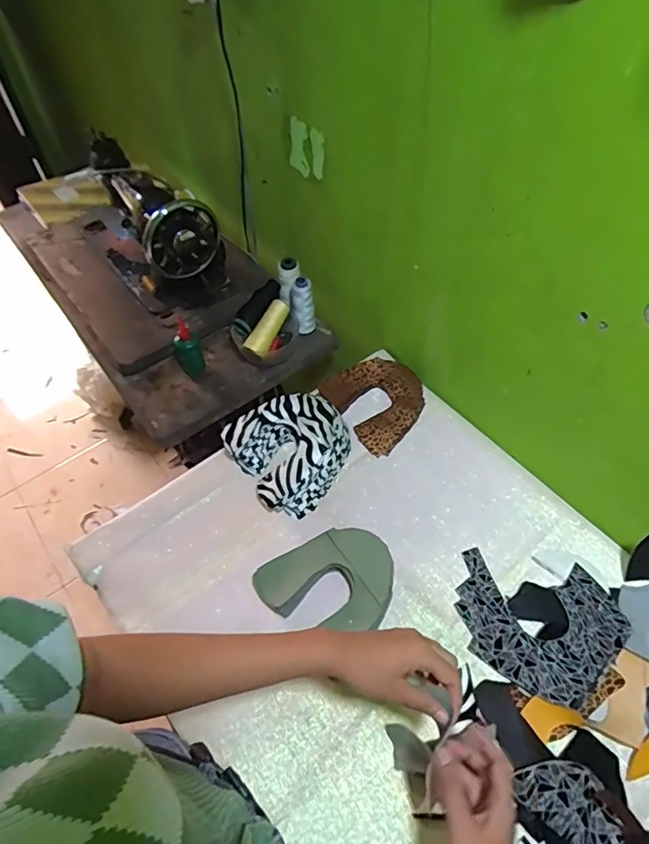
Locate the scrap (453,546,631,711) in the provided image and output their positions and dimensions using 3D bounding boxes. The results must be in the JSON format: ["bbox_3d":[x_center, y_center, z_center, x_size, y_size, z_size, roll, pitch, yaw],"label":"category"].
[{"bbox_3d":[0.278,0.258,0.647,0.206,0.021,0.171,17,56,12],"label":"scrap"}]

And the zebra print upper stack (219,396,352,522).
[{"bbox_3d":[-0.044,0.037,0.786,0.180,0.075,0.176,-32,60,-20],"label":"zebra print upper stack"}]

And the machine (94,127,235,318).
[{"bbox_3d":[-0.344,-0.391,0.989,0.172,0.210,0.322,-33,60,-21],"label":"machine"}]

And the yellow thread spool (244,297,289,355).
[{"bbox_3d":[-0.104,-0.172,0.919,0.039,0.035,0.118,24,70,17],"label":"yellow thread spool"}]

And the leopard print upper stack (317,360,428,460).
[{"bbox_3d":[0.097,-0.042,0.862,0.153,0.039,0.168,-30,59,-19],"label":"leopard print upper stack"}]

